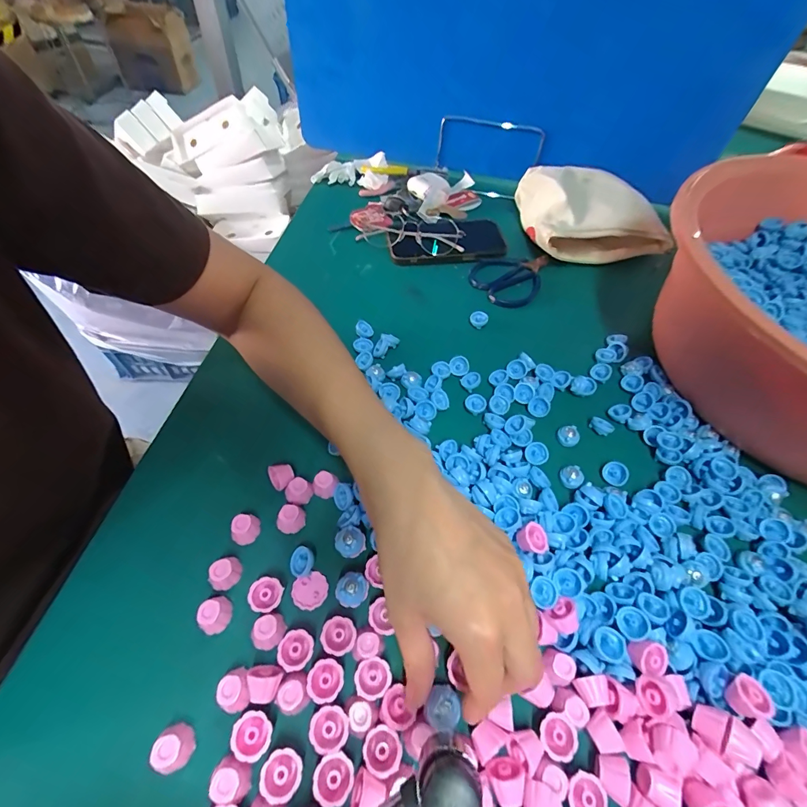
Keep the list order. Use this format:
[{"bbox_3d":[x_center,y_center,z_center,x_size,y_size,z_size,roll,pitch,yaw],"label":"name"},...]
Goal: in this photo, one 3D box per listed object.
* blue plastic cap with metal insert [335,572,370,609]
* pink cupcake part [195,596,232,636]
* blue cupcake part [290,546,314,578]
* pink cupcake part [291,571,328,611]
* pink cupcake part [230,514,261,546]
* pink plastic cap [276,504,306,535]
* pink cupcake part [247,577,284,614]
[{"bbox_3d":[-0.033,0.120,0.247,0.018,0.014,0.019,2,54,-2],"label":"blue plastic cap with metal insert"},{"bbox_3d":[-0.120,0.134,0.244,0.018,0.018,0.020,31,58,18],"label":"pink cupcake part"},{"bbox_3d":[-0.070,0.110,0.266,0.016,0.008,0.019,-5,55,-7],"label":"blue cupcake part"},{"bbox_3d":[-0.062,0.126,0.258,0.023,0.004,0.022,2,54,-2],"label":"pink cupcake part"},{"bbox_3d":[-0.112,0.089,0.273,0.016,0.015,0.017,-5,55,-7],"label":"pink cupcake part"},{"bbox_3d":[-0.082,0.084,0.280,0.018,0.015,0.016,-4,55,-6],"label":"pink plastic cap"},{"bbox_3d":[-0.089,0.126,0.252,0.021,0.014,0.020,2,54,-2],"label":"pink cupcake part"}]

